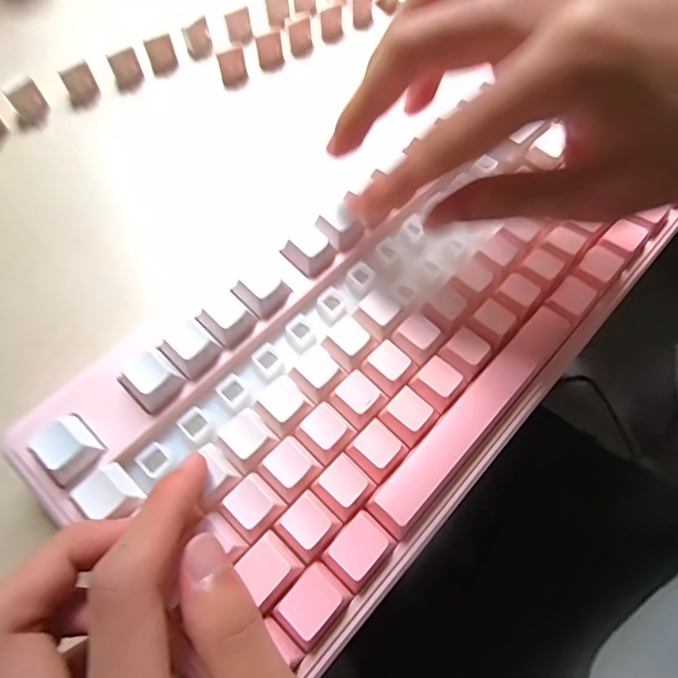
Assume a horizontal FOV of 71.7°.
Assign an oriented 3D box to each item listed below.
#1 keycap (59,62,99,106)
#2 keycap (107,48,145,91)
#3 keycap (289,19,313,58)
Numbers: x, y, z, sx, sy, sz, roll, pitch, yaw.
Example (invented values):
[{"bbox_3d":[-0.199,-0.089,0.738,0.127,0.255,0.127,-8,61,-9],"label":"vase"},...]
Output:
[{"bbox_3d":[-0.152,-0.150,0.278,0.016,0.017,0.011,-27,69,-15],"label":"keycap"},{"bbox_3d":[-0.129,-0.165,0.286,0.017,0.014,0.014,-24,68,-14],"label":"keycap"},{"bbox_3d":[-0.025,-0.197,0.308,0.015,0.019,0.015,-5,65,-2],"label":"keycap"}]

